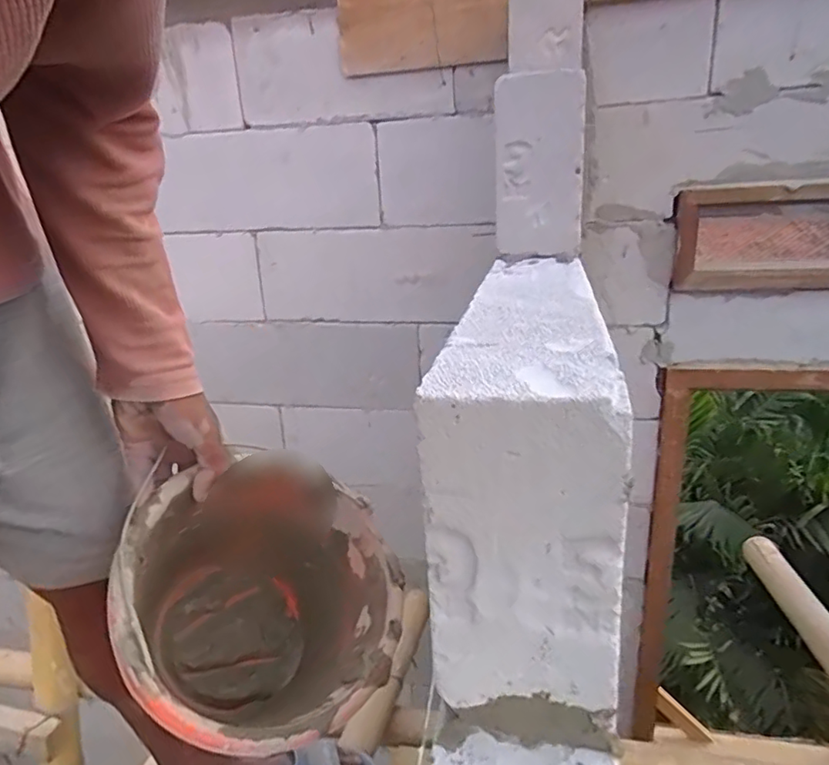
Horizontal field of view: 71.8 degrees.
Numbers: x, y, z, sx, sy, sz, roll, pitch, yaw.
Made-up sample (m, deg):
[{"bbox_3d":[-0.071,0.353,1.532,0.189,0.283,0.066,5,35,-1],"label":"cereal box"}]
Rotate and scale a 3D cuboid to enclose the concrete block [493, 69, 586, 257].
[{"bbox_3d":[0.145,-0.253,0.670,0.099,0.195,0.054,5,20,22],"label":"concrete block"}]

